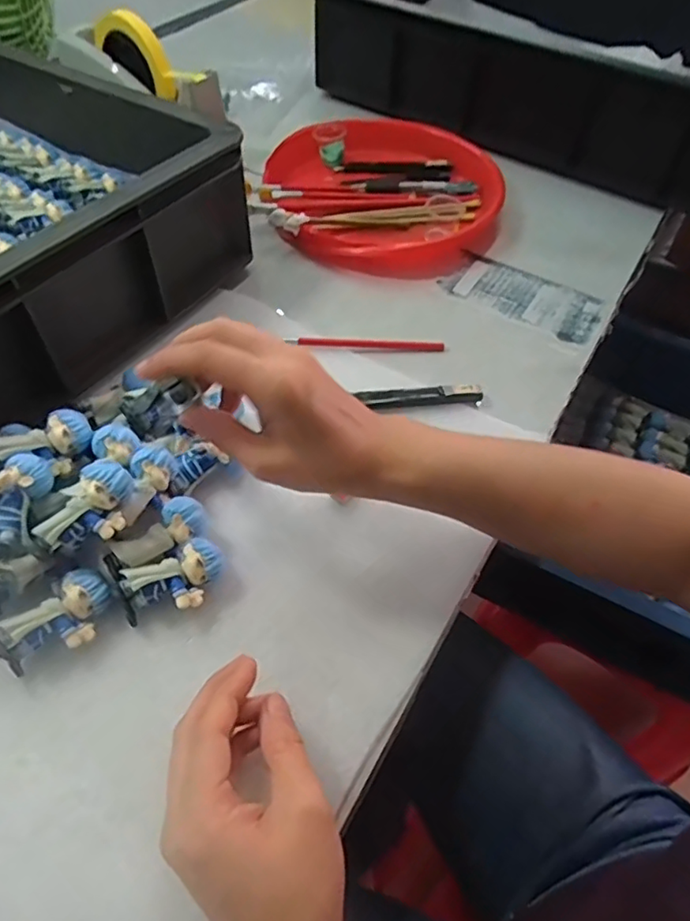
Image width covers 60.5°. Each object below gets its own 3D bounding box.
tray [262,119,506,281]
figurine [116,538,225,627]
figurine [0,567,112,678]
[{"bbox_3d":[0.049,-0.290,0.627,0.254,0.038,0.269,29,57,18],"label":"tray"},{"bbox_3d":[-0.098,0.072,0.342,0.060,0.031,0.031,-29,59,-22],"label":"figurine"},{"bbox_3d":[-0.157,0.091,0.327,0.031,0.030,0.061,35,59,22],"label":"figurine"}]

